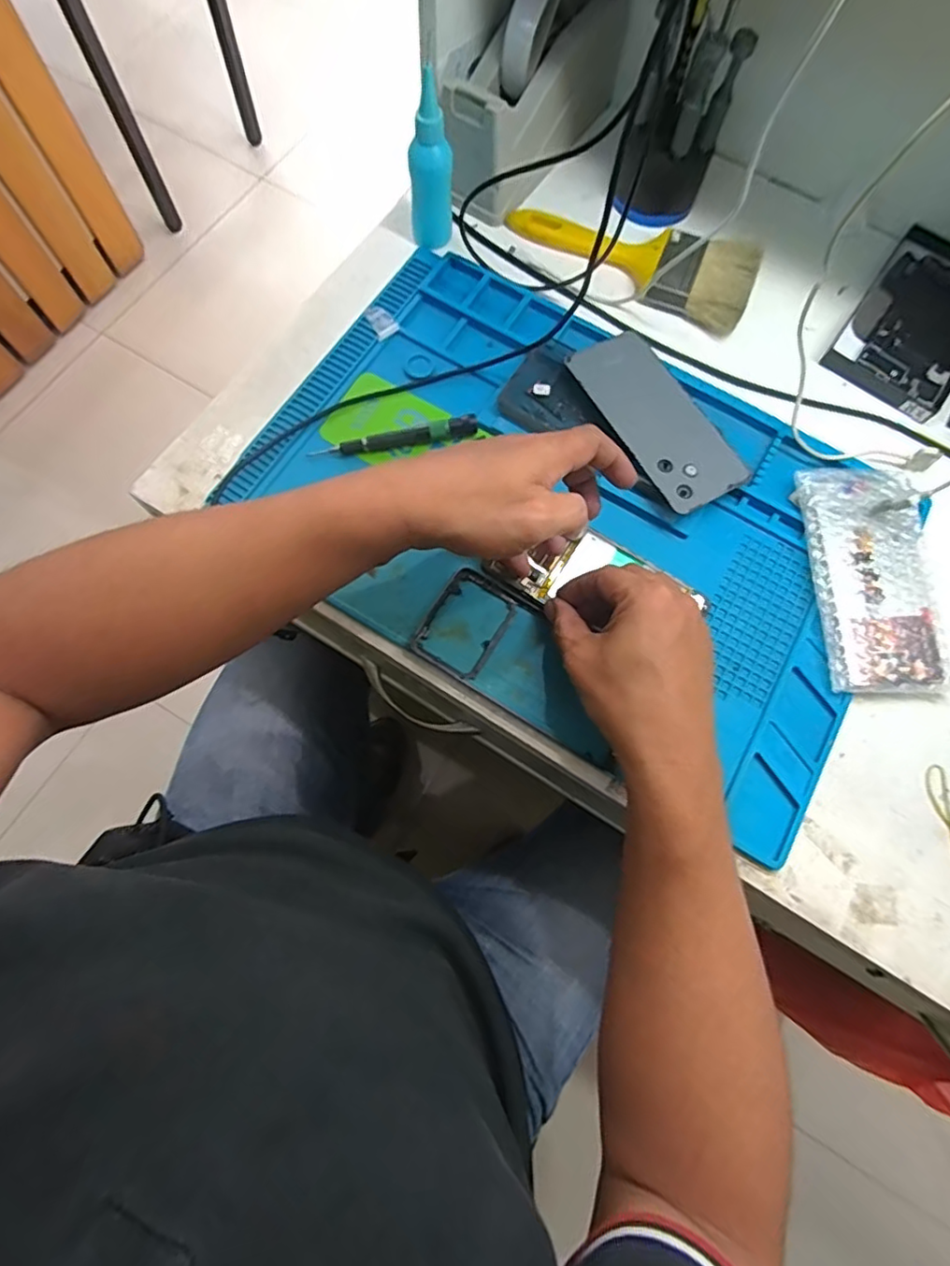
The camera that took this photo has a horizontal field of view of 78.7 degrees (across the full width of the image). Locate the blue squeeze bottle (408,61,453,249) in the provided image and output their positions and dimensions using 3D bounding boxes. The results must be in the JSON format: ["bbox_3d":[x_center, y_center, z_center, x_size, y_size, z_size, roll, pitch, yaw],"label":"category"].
[{"bbox_3d":[-0.036,-0.371,0.463,0.033,0.108,0.026,-38,79,-12],"label":"blue squeeze bottle"}]

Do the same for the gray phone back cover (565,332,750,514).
[{"bbox_3d":[0.141,-0.167,0.451,0.072,0.006,0.157,-29,77,-13],"label":"gray phone back cover"}]

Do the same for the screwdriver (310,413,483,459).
[{"bbox_3d":[-0.062,-0.149,0.448,0.129,0.014,0.019,-12,74,-6],"label":"screwdriver"}]

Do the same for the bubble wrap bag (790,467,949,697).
[{"bbox_3d":[0.295,-0.042,0.432,0.090,0.023,0.175,0,74,-2],"label":"bubble wrap bag"}]

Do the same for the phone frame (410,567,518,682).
[{"bbox_3d":[-0.006,-0.007,0.416,0.054,0.004,0.076,32,75,7],"label":"phone frame"}]

